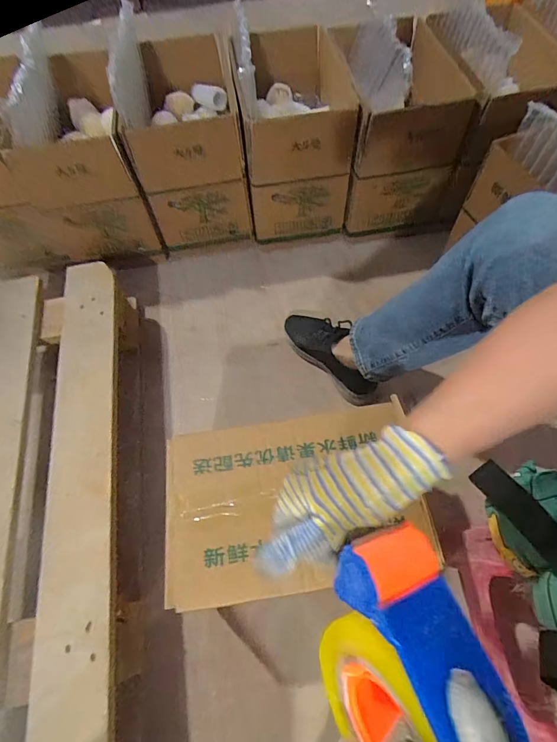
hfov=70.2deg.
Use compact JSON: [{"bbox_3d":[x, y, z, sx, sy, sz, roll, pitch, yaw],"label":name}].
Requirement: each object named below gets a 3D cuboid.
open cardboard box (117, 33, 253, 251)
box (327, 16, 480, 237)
[{"bbox_3d":[-0.179,-0.483,0.869,0.197,0.305,0.314,-6,64,-1],"label":"open cardboard box"},{"bbox_3d":[0.247,-0.538,0.869,0.234,0.295,0.357,-7,64,-1],"label":"box"}]

